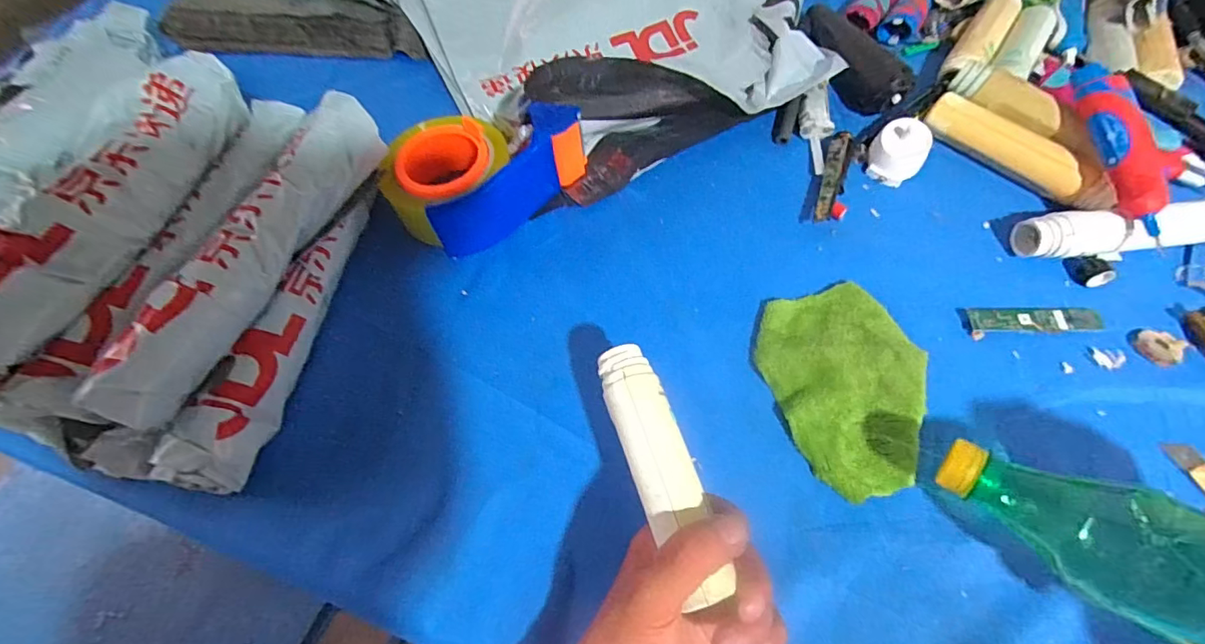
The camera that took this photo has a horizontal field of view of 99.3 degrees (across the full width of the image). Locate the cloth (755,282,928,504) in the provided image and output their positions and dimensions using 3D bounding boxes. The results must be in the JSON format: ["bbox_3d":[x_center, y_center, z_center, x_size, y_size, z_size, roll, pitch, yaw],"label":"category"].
[{"bbox_3d":[0.170,0.039,0.348,0.104,0.013,0.141,-17,62,-7],"label":"cloth"}]

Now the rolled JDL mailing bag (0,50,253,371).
[{"bbox_3d":[-0.334,-0.073,0.332,0.072,0.049,0.257,17,63,11],"label":"rolled JDL mailing bag"}]

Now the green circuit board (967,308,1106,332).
[{"bbox_3d":[0.317,-0.002,0.373,0.093,0.005,0.018,0,61,1],"label":"green circuit board"}]

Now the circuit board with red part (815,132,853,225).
[{"bbox_3d":[0.198,-0.121,0.432,0.025,0.014,0.102,18,63,11],"label":"circuit board with red part"}]

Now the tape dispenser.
[{"bbox_3d":[-0.096,-0.129,0.423,0.159,0.058,0.090,-37,67,-16],"label":"tape dispenser"}]

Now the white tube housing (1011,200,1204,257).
[{"bbox_3d":[0.398,-0.071,0.387,0.143,0.027,0.039,-6,61,-2],"label":"white tube housing"}]

